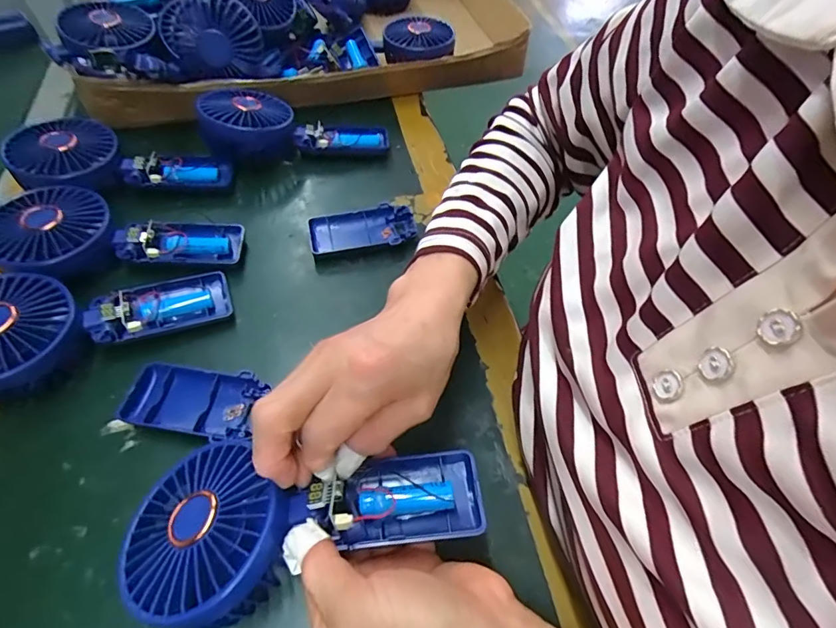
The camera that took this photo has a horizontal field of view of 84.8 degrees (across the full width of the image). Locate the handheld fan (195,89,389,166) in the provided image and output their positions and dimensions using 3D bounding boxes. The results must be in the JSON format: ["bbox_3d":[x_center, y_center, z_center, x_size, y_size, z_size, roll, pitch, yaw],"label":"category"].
[{"bbox_3d":[-0.124,-0.195,0.464,0.177,0.050,0.086,-15,57,-11],"label":"handheld fan"}]

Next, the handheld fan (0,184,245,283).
[{"bbox_3d":[-0.239,-0.061,0.374,0.177,0.035,0.090,1,53,-17],"label":"handheld fan"}]

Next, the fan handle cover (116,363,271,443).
[{"bbox_3d":[-0.150,0.059,0.312,0.086,0.017,0.046,10,56,6],"label":"fan handle cover"}]

